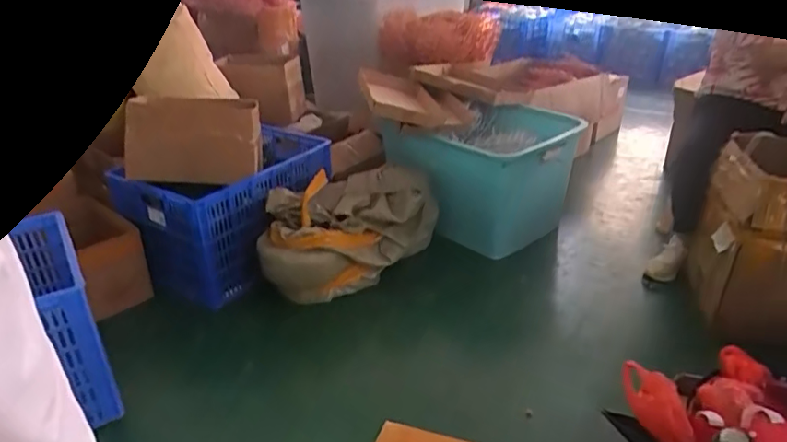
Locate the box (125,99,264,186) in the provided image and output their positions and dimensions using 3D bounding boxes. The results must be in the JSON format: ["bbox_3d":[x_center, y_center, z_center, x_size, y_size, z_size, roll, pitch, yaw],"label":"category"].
[{"bbox_3d":[-0.637,-0.263,1.759,0.399,0.292,0.059,2,-18,0],"label":"box"}]

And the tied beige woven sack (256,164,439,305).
[{"bbox_3d":[-0.138,0.031,1.923,0.567,0.319,0.507,0,28,2],"label":"tied beige woven sack"}]

